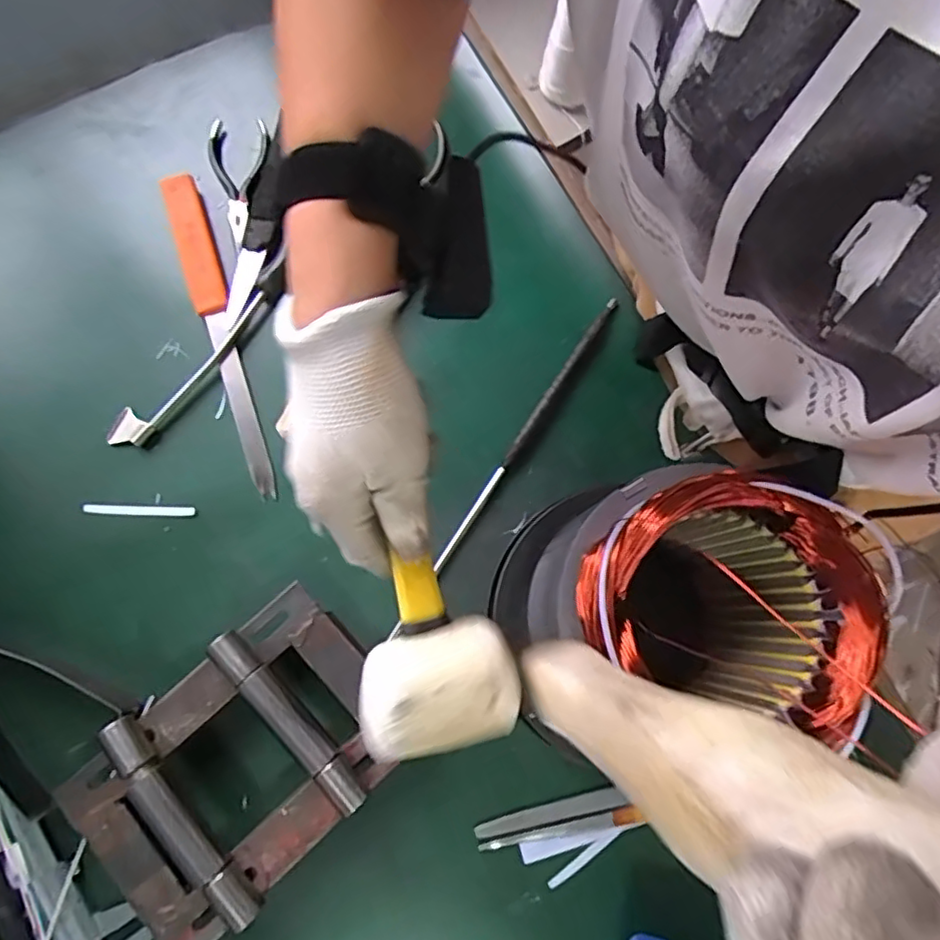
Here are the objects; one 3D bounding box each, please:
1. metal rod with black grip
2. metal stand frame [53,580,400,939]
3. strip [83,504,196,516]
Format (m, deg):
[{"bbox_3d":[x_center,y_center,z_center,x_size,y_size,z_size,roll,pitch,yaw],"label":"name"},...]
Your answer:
[{"bbox_3d":[0.031,-0.010,0.466,0.010,0.007,0.301,33,78,5],"label":"metal rod with black grip"},{"bbox_3d":[-0.143,0.188,0.398,0.197,0.052,0.142,-39,81,-10],"label":"metal stand frame"},{"bbox_3d":[-0.238,0.029,0.450,0.077,0.004,0.007,2,77,-1],"label":"strip"}]

